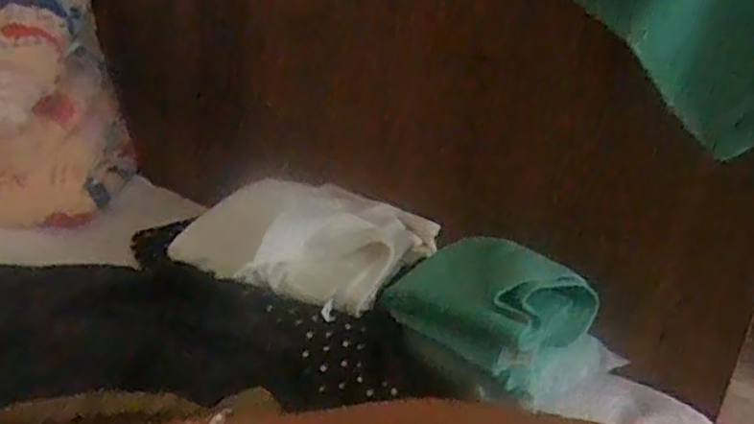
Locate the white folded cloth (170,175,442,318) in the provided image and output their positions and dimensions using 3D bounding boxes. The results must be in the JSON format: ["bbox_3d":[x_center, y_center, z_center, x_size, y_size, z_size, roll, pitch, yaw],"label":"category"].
[{"bbox_3d":[-0.068,0.018,0.701,0.231,0.057,0.188,17,25,25],"label":"white folded cloth"}]

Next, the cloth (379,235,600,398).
[{"bbox_3d":[0.094,0.084,0.578,0.157,0.100,0.095,23,28,36],"label":"cloth"}]

